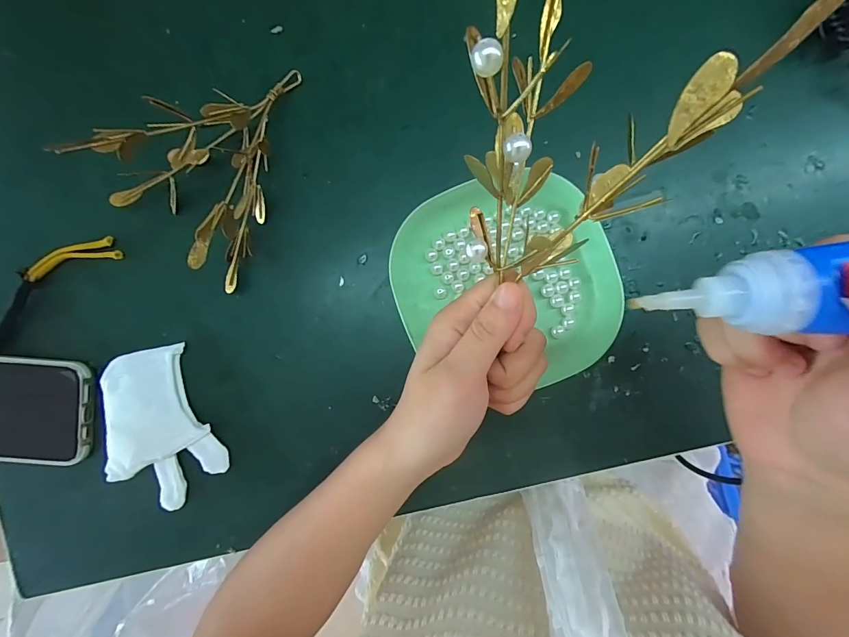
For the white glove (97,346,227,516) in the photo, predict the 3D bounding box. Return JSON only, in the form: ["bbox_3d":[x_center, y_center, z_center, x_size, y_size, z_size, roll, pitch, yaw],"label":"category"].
[{"bbox_3d":[-0.206,0.086,0.293,0.078,0.019,0.116,-24,89,4],"label":"white glove"}]

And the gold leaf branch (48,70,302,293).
[{"bbox_3d":[-0.167,-0.114,0.266,0.106,0.070,0.170,15,92,4],"label":"gold leaf branch"}]

